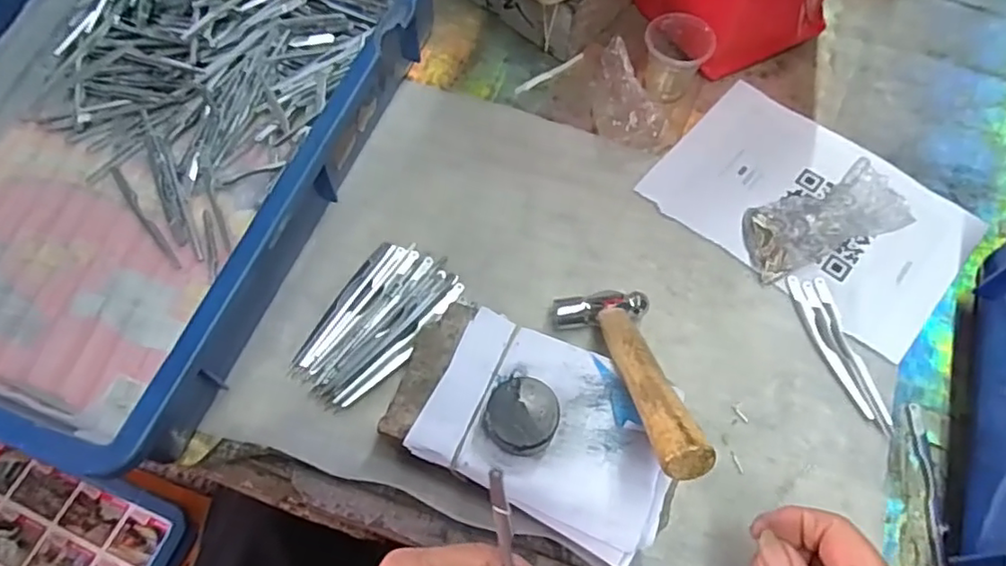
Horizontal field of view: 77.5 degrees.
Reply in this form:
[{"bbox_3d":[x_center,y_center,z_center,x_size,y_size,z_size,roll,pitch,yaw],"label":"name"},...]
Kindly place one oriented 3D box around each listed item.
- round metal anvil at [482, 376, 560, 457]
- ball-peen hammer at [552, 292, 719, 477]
[{"bbox_3d":[0.011,0.072,0.339,0.038,0.021,0.038,1,64,-1],"label":"round metal anvil"},{"bbox_3d":[0.074,0.049,0.349,0.057,0.018,0.151,-9,27,-5],"label":"ball-peen hammer"}]

